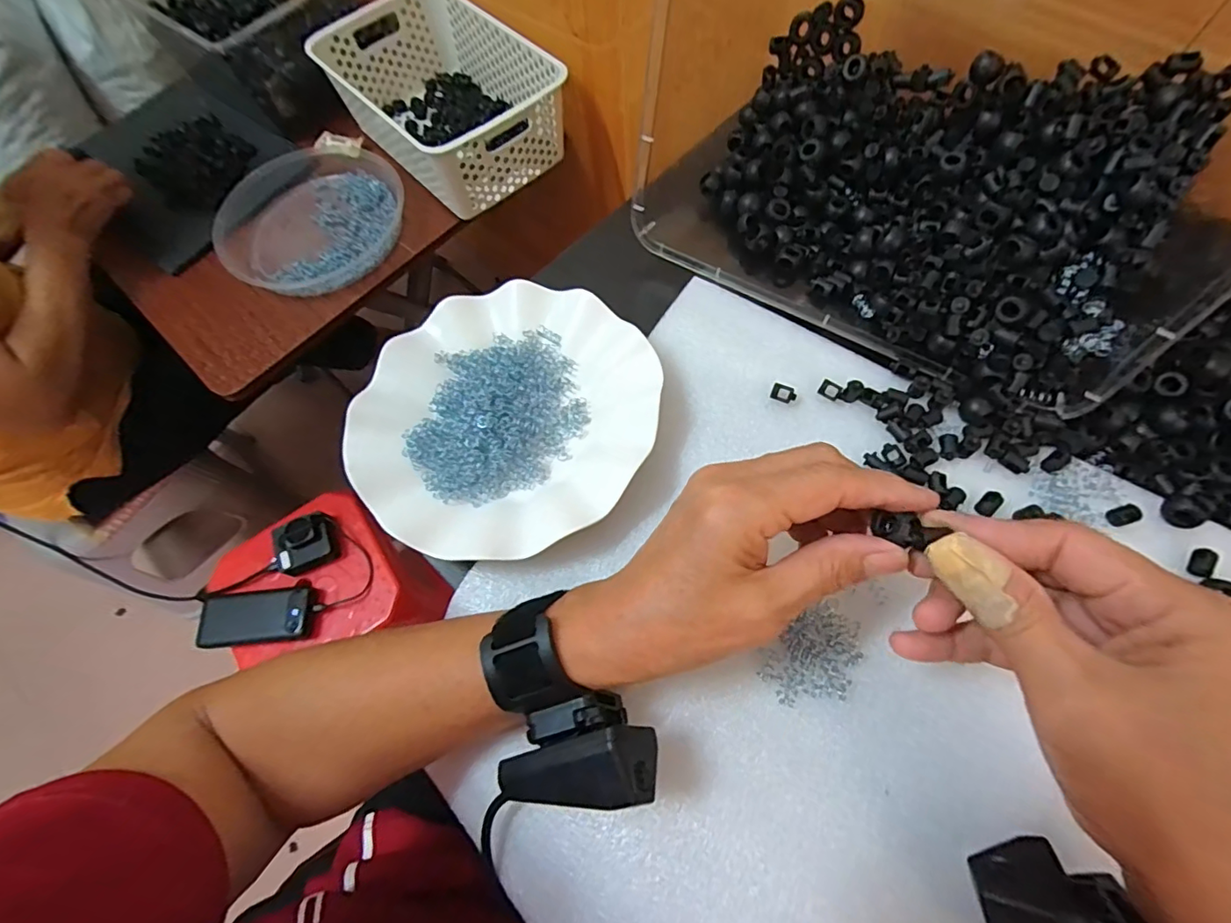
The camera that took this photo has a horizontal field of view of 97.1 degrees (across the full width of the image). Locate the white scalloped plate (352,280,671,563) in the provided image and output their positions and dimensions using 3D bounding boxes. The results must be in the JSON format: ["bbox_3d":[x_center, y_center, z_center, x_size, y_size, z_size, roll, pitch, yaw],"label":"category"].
[{"bbox_3d":[-0.069,-0.032,0.326,0.173,0.023,0.176,-1,66,2],"label":"white scalloped plate"}]

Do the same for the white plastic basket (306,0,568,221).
[{"bbox_3d":[-0.233,-0.481,0.712,0.205,0.103,0.330,-40,70,-12],"label":"white plastic basket"}]

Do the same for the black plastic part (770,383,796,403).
[{"bbox_3d":[0.103,-0.041,0.331,0.014,0.007,0.008,19,68,11],"label":"black plastic part"}]

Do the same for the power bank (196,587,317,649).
[{"bbox_3d":[-0.494,0.215,0.750,0.136,0.012,0.074,2,57,-13],"label":"power bank"}]

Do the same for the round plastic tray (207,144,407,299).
[{"bbox_3d":[-0.383,-0.317,0.700,0.220,0.030,0.233,-2,67,4],"label":"round plastic tray"}]

